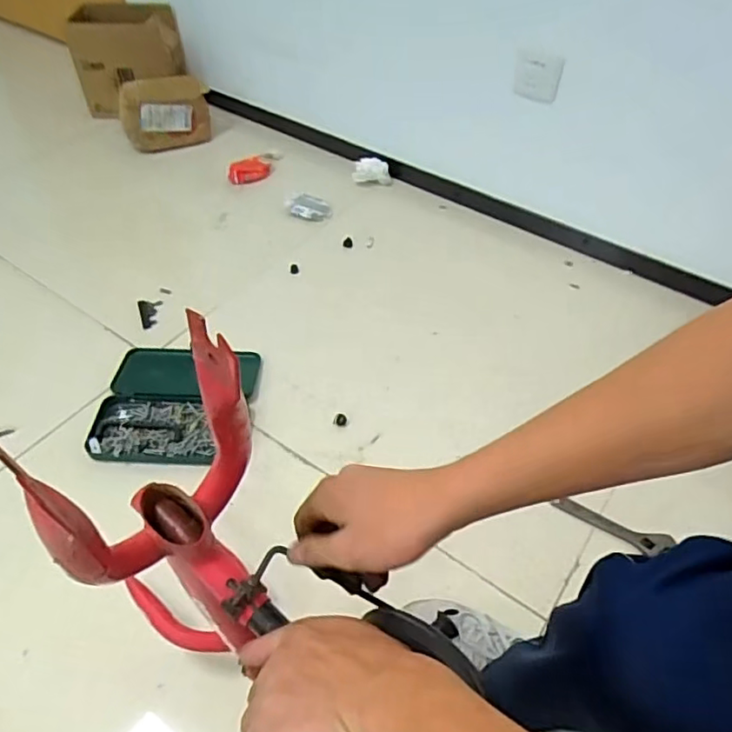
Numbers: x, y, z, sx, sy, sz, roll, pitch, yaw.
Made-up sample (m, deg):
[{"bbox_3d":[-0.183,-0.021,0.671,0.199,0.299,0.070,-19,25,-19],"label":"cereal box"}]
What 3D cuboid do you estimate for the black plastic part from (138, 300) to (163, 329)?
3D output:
[{"bbox_3d":[-0.424,-0.106,1.165,0.043,0.008,0.071,-15,50,-14],"label":"black plastic part"}]

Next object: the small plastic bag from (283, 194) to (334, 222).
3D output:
[{"bbox_3d":[-0.135,-0.370,1.372,0.103,0.029,0.057,5,48,3],"label":"small plastic bag"}]

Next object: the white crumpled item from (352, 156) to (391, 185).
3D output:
[{"bbox_3d":[0.015,-0.484,1.459,0.097,0.050,0.056,10,49,8],"label":"white crumpled item"}]

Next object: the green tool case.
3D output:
[{"bbox_3d":[-0.324,0.062,1.014,0.243,0.035,0.237,2,48,0],"label":"green tool case"}]

